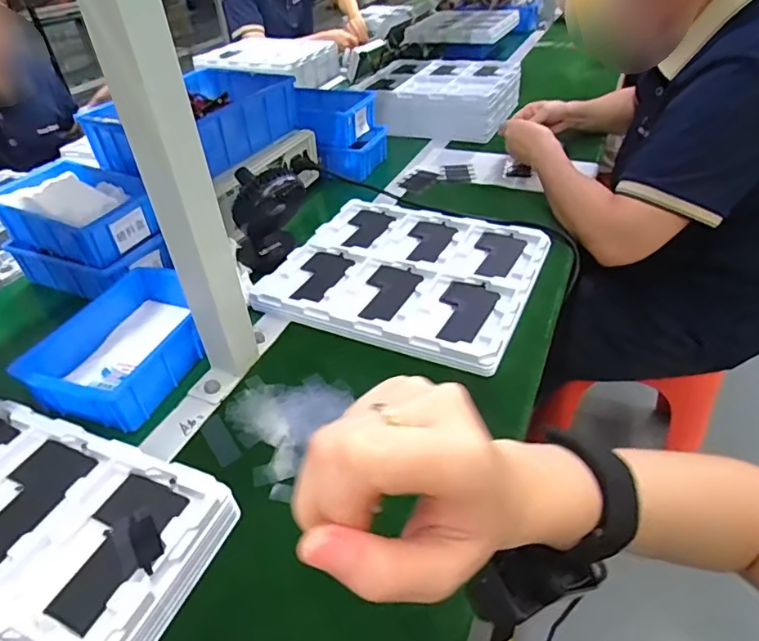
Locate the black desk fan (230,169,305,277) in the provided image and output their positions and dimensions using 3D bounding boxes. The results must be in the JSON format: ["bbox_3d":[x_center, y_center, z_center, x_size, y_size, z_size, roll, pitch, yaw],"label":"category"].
[{"bbox_3d":[-0.155,-0.136,0.692,0.079,0.132,0.098,21,45,28],"label":"black desk fan"}]

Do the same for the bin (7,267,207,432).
[{"bbox_3d":[-0.270,0.024,0.562,0.128,0.057,0.193,12,42,19],"label":"bin"}]

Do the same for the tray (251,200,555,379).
[{"bbox_3d":[0.034,-0.067,0.672,0.314,0.020,0.284,15,43,22],"label":"tray"}]

